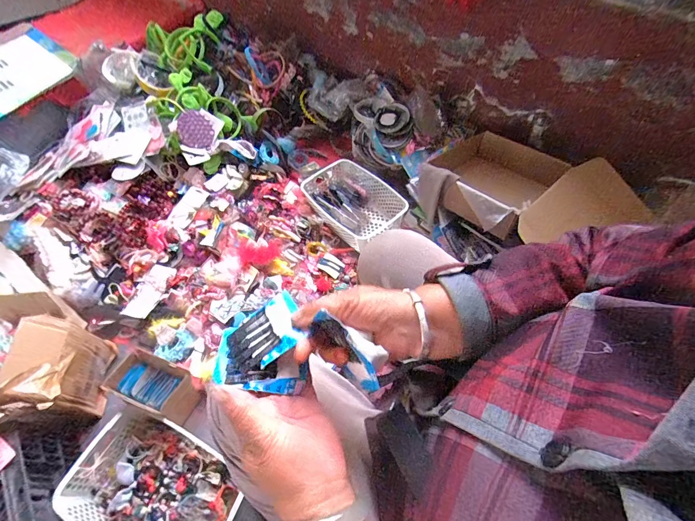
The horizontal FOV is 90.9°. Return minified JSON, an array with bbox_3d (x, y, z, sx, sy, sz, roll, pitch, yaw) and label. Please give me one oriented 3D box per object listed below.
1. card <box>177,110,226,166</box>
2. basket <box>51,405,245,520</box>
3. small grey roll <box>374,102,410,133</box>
[{"bbox_3d":[-0.433,-0.357,0.980,0.103,0.017,0.149,22,92,-27],"label":"card"},{"bbox_3d":[-0.350,0.418,0.624,0.298,0.073,0.194,24,59,13],"label":"basket"},{"bbox_3d":[0.134,-0.419,1.021,0.098,0.042,0.095,5,79,11],"label":"small grey roll"}]

